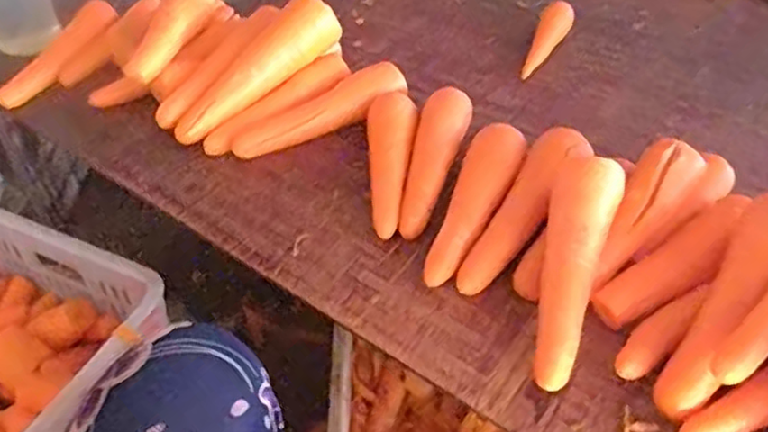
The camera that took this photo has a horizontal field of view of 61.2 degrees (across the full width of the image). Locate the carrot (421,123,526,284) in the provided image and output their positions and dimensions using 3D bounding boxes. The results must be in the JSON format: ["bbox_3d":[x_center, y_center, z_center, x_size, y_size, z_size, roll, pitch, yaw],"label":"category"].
[{"bbox_3d":[0.081,-0.015,0.593,0.054,0.037,0.188,18,48,18],"label":"carrot"}]

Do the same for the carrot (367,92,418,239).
[{"bbox_3d":[0.006,-0.056,0.638,0.046,0.034,0.171,2,45,3],"label":"carrot"}]

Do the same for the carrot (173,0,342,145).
[{"bbox_3d":[-0.140,-0.155,0.698,0.213,0.050,0.042,-44,57,-13],"label":"carrot"}]

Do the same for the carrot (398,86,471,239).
[{"bbox_3d":[0.045,-0.054,0.647,0.051,0.053,0.191,13,47,14],"label":"carrot"}]

